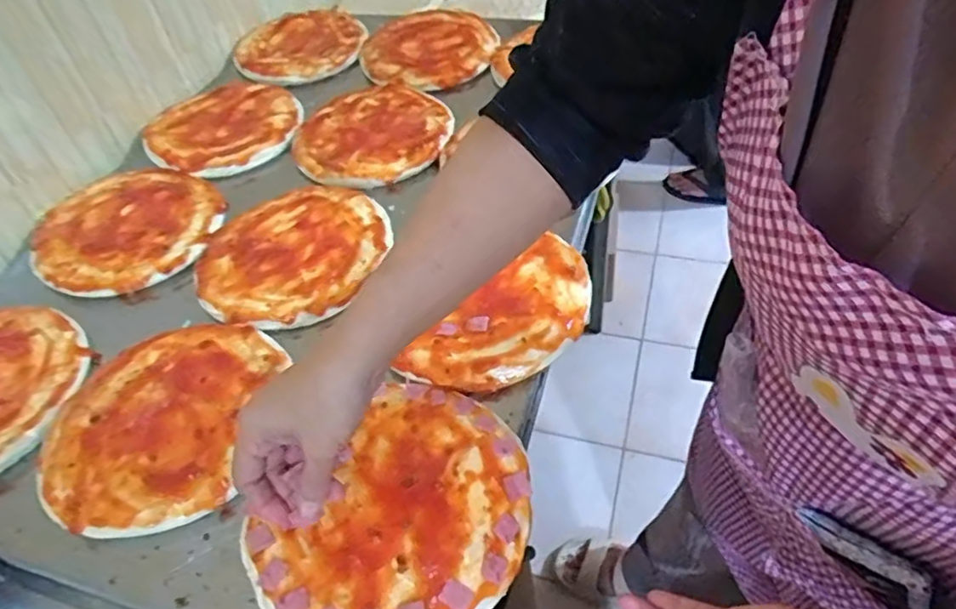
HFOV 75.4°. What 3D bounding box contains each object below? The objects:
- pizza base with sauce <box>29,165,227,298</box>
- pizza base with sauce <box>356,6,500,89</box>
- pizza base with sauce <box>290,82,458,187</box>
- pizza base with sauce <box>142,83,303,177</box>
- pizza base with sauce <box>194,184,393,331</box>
[{"bbox_3d":[-0.405,-0.093,0.715,0.197,0.020,0.211,-3,48,3],"label":"pizza base with sauce"},{"bbox_3d":[-0.075,-0.387,0.915,0.196,0.015,0.218,-7,48,0],"label":"pizza base with sauce"},{"bbox_3d":[-0.134,-0.221,0.780,0.191,0.006,0.201,-18,49,-10],"label":"pizza base with sauce"},{"bbox_3d":[-0.343,-0.241,0.839,0.196,0.025,0.188,-3,48,3],"label":"pizza base with sauce"},{"bbox_3d":[-0.198,-0.061,0.647,0.189,0.008,0.191,-3,48,3],"label":"pizza base with sauce"}]

